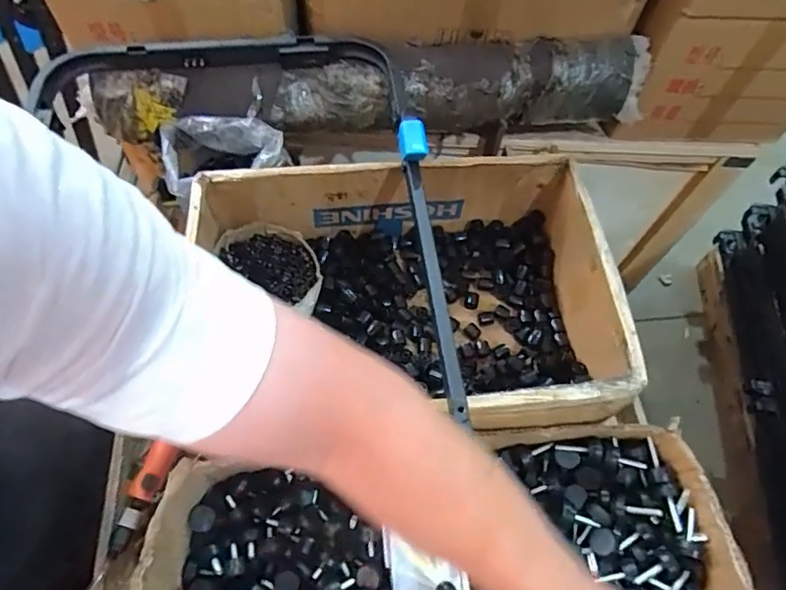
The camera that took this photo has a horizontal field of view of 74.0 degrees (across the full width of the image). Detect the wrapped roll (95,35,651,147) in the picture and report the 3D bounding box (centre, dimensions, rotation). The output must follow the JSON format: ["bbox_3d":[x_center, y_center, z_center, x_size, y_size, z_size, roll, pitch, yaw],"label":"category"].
[{"bbox_3d":[-0.007,-0.320,0.816,0.819,0.121,0.126,-6,63,-6],"label":"wrapped roll"}]

